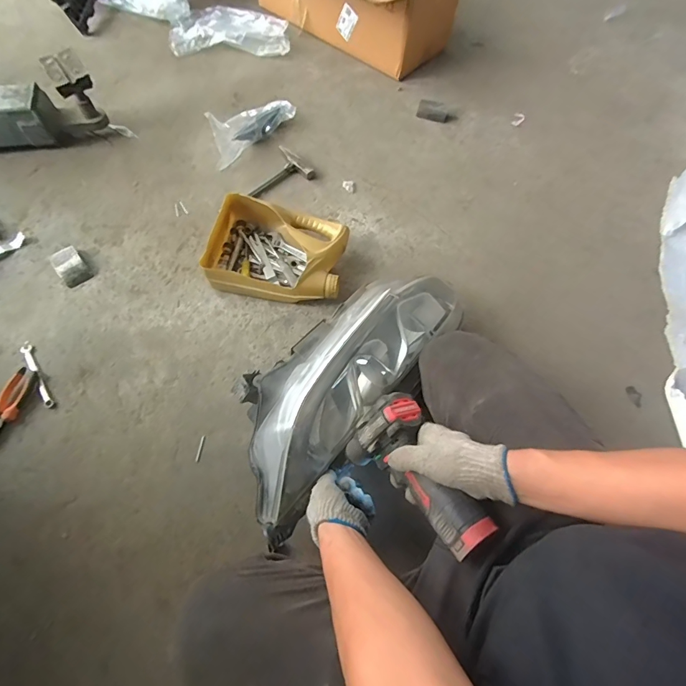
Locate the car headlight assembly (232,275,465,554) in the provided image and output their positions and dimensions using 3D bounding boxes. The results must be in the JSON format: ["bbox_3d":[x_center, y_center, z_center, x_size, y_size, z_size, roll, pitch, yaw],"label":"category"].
[{"bbox_3d":[0.021,0.037,0.681,0.185,0.157,0.554,37,62,14],"label":"car headlight assembly"}]

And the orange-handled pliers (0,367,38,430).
[{"bbox_3d":[-0.637,0.121,0.744,0.044,0.017,0.150,11,65,2],"label":"orange-handled pliers"}]

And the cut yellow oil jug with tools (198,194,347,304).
[{"bbox_3d":[-0.143,-0.199,0.875,0.298,0.091,0.215,13,65,4],"label":"cut yellow oil jug with tools"}]

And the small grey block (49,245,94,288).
[{"bbox_3d":[-0.610,-0.171,0.879,0.060,0.027,0.087,-38,72,-18],"label":"small grey block"}]

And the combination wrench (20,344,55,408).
[{"bbox_3d":[-0.604,0.064,0.773,0.019,0.011,0.152,-30,70,-15],"label":"combination wrench"}]

